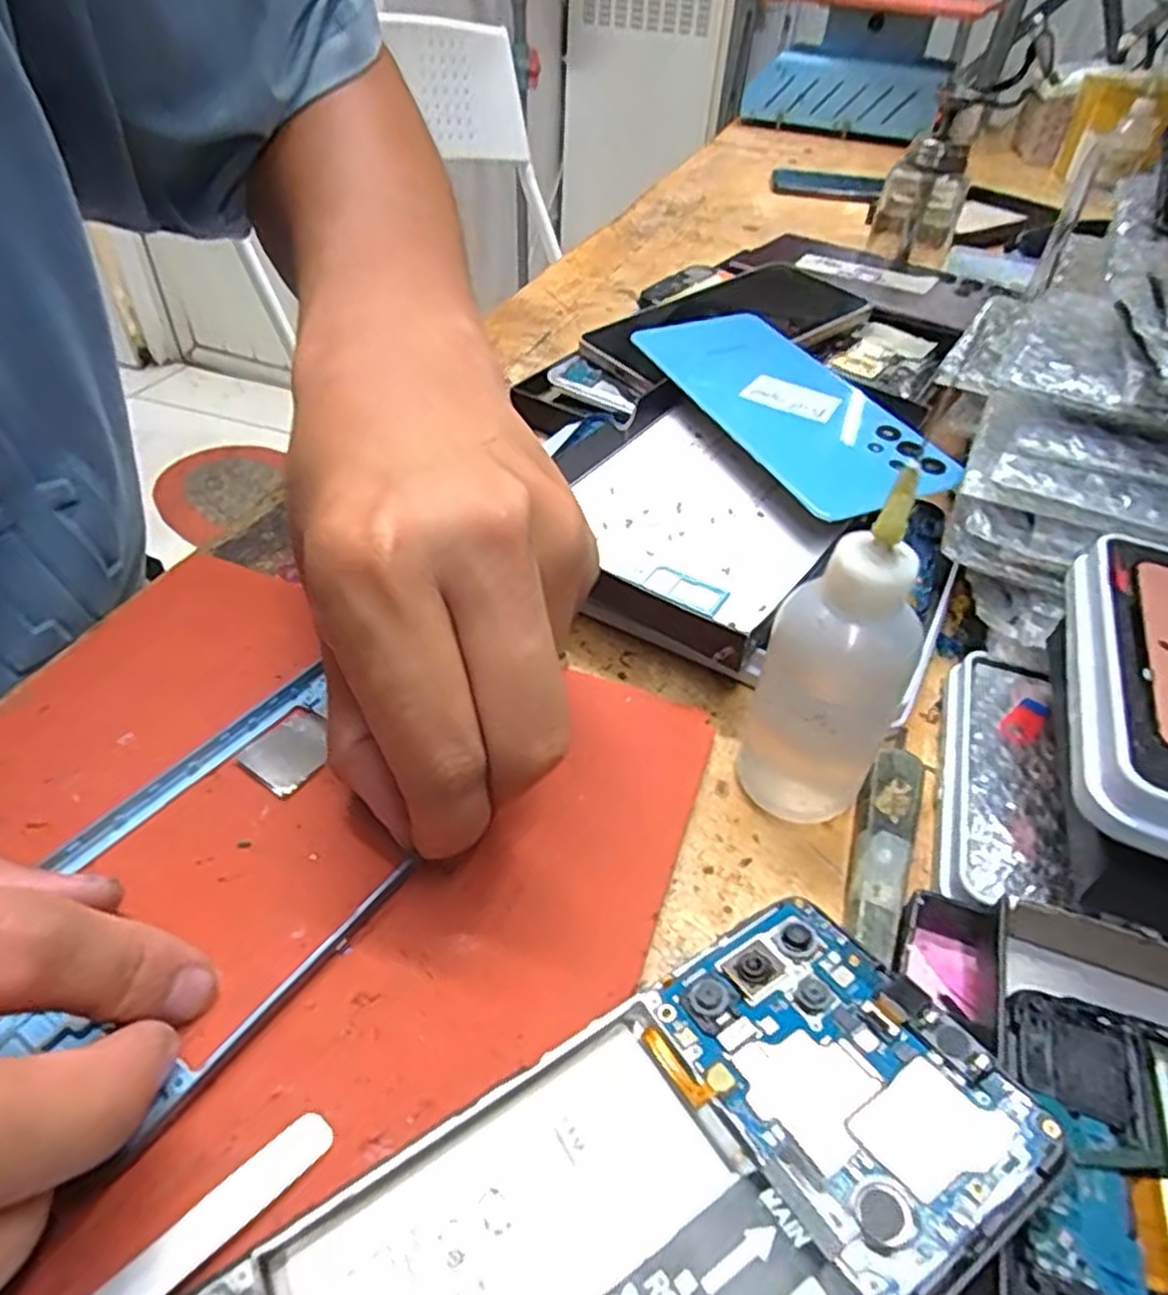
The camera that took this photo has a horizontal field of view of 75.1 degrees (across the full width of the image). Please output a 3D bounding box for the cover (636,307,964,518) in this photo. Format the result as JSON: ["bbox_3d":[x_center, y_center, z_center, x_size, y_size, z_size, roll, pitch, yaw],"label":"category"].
[{"bbox_3d":[0.085,-0.104,0.323,0.069,0.006,0.152,-19,51,-17],"label":"cover"}]

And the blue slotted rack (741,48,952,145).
[{"bbox_3d":[0.319,-0.695,0.953,0.242,0.072,0.063,29,49,24],"label":"blue slotted rack"}]

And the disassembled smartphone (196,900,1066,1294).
[{"bbox_3d":[0.005,0.102,0.131,0.151,0.006,0.067,-23,35,-22],"label":"disassembled smartphone"}]

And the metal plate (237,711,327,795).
[{"bbox_3d":[-0.087,0.030,0.224,0.023,0.004,0.024,32,50,26],"label":"metal plate"}]

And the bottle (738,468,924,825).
[{"bbox_3d":[0.064,0.003,0.194,0.035,0.089,0.031,18,45,14],"label":"bottle"}]

